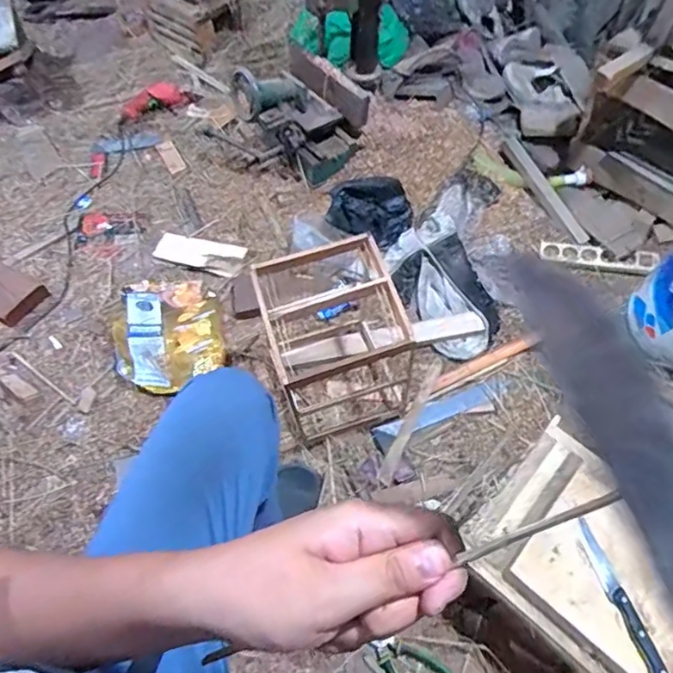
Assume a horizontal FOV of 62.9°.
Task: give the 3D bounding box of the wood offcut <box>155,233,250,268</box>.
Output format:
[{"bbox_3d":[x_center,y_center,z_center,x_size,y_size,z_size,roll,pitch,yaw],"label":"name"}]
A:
[{"bbox_3d":[-0.330,-0.202,1.321,0.212,0.025,0.077,11,57,6],"label":"wood offcut"}]

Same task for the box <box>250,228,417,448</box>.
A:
[{"bbox_3d":[-0.001,0.016,1.019,0.256,0.351,0.273,-16,58,-12],"label":"box"}]

